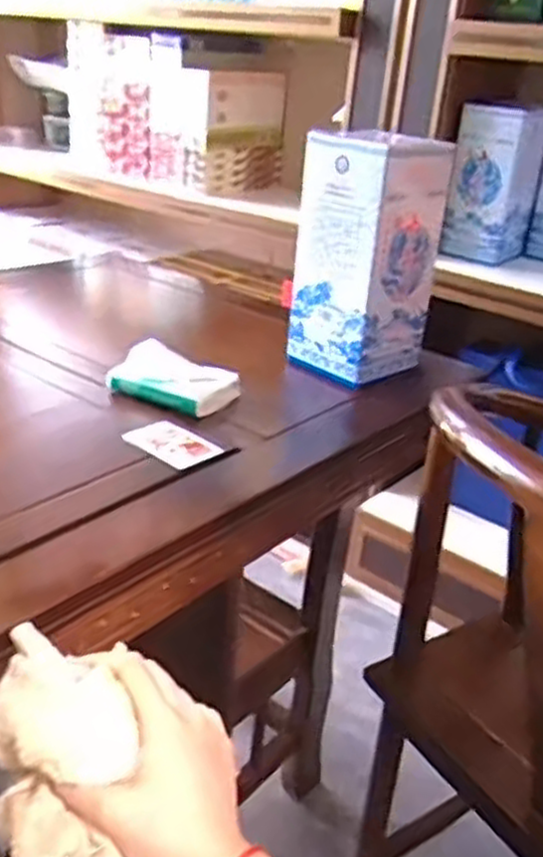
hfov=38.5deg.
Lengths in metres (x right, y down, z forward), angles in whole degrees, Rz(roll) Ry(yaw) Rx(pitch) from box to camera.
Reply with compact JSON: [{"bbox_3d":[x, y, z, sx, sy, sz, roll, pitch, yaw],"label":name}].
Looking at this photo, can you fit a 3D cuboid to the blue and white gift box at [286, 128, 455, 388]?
[{"bbox_3d":[0.116,-0.212,0.950,0.114,0.274,0.139,-19,34,-41],"label":"blue and white gift box"}]

